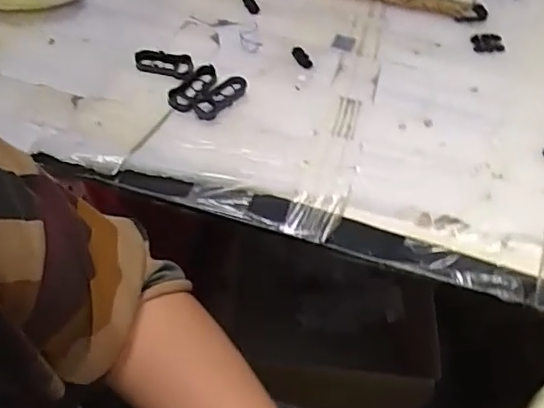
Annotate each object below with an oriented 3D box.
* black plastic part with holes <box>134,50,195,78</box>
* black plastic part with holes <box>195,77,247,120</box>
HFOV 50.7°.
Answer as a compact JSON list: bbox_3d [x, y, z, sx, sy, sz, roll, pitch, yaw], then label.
[{"bbox_3d":[-0.093,-0.122,0.497,0.051,0.012,0.020,11,53,4],"label":"black plastic part with holes"},{"bbox_3d":[-0.042,-0.088,0.476,0.019,0.011,0.048,39,61,21],"label":"black plastic part with holes"}]

